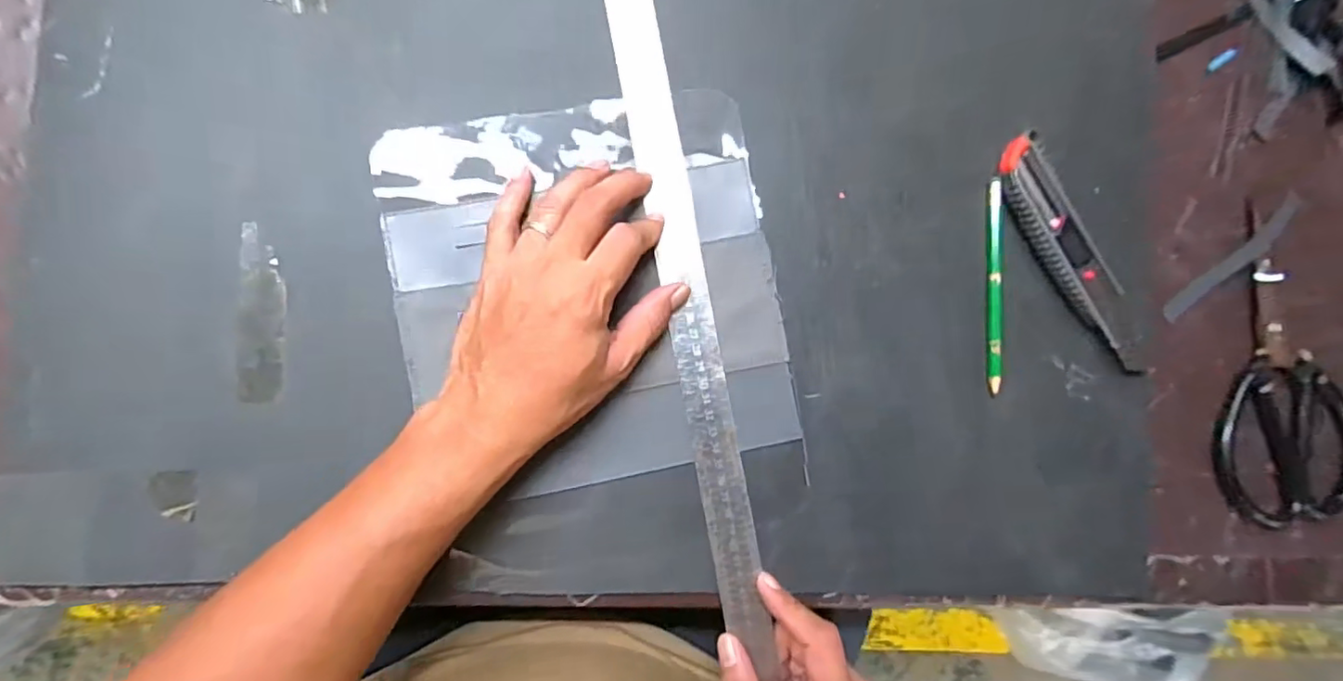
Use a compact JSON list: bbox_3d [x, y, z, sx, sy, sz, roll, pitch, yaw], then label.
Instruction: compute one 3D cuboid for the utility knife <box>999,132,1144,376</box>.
[{"bbox_3d":[0.257,-0.053,0.380,0.039,0.016,0.165,-28,91,-8],"label":"utility knife"}]

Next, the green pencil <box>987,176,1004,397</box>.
[{"bbox_3d":[0.208,-0.036,0.379,0.009,0.007,0.138,1,87,-7],"label":"green pencil"}]

